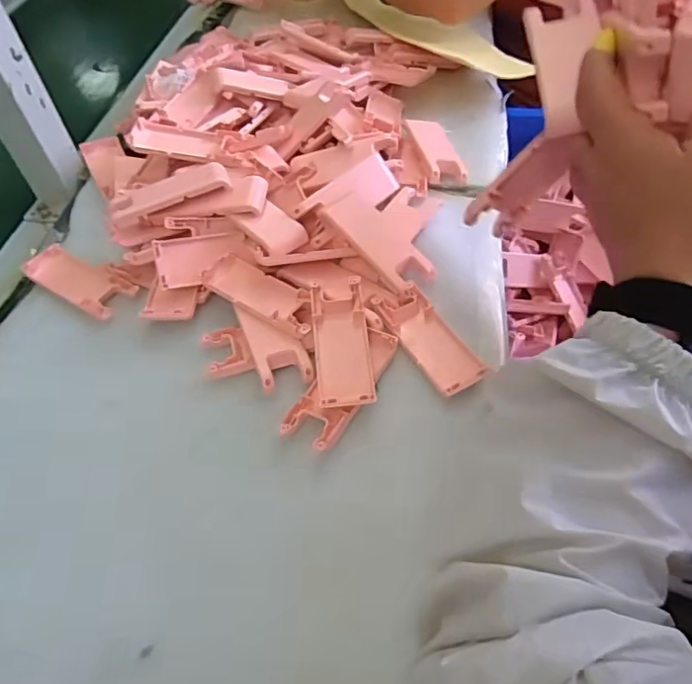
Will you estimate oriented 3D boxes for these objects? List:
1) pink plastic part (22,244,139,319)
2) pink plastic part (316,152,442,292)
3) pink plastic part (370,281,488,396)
[{"bbox_3d":[-0.228,-0.054,0.476,0.102,0.008,0.041,25,58,22],"label":"pink plastic part"},{"bbox_3d":[0.037,-0.102,0.472,0.097,0.017,0.117,-34,74,-33],"label":"pink plastic part"},{"bbox_3d":[0.063,-0.002,0.416,0.038,0.019,0.103,-23,53,-14],"label":"pink plastic part"}]

